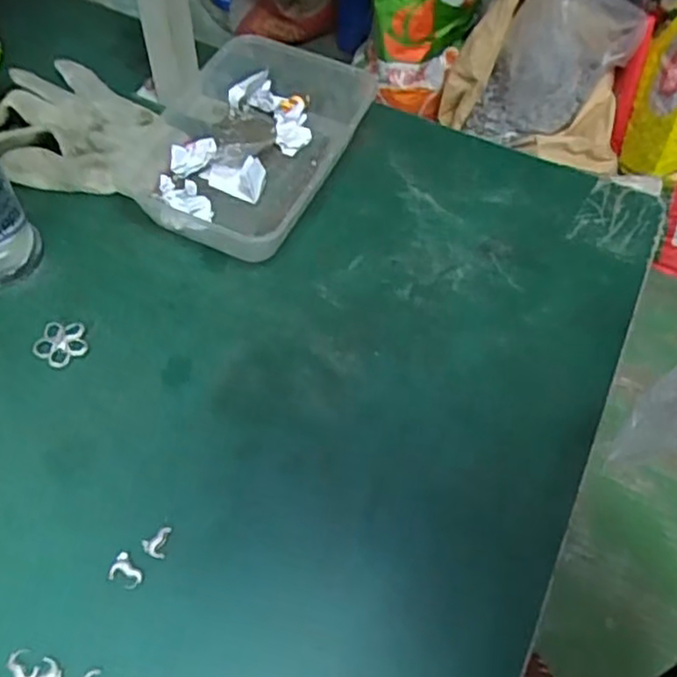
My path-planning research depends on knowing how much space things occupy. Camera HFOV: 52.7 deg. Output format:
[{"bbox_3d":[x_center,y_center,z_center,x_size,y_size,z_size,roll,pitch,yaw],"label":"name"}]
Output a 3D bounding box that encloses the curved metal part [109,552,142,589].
[{"bbox_3d":[-0.131,0.144,0.425,0.021,0.004,0.017,23,60,12],"label":"curved metal part"}]

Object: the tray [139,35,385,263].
[{"bbox_3d":[-0.079,-0.180,0.607,0.176,0.049,0.234,26,60,13],"label":"tray"}]

